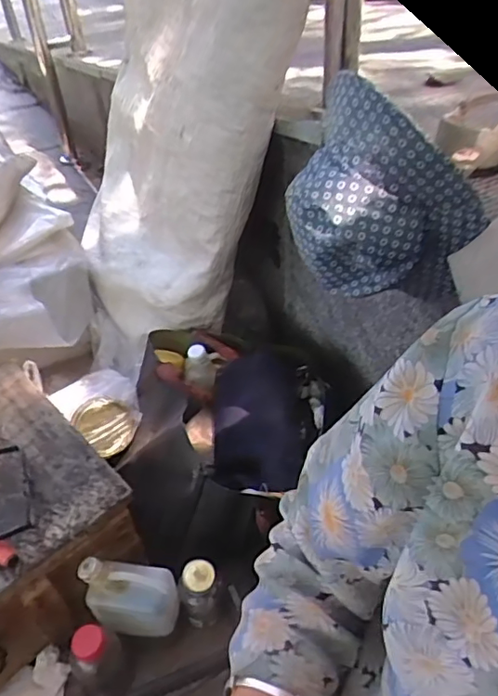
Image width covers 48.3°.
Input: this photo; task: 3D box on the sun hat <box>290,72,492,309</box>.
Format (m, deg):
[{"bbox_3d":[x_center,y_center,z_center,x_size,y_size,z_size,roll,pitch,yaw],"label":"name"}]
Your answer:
[{"bbox_3d":[0.133,-0.146,0.583,0.177,0.234,0.129,-1,42,2],"label":"sun hat"}]

